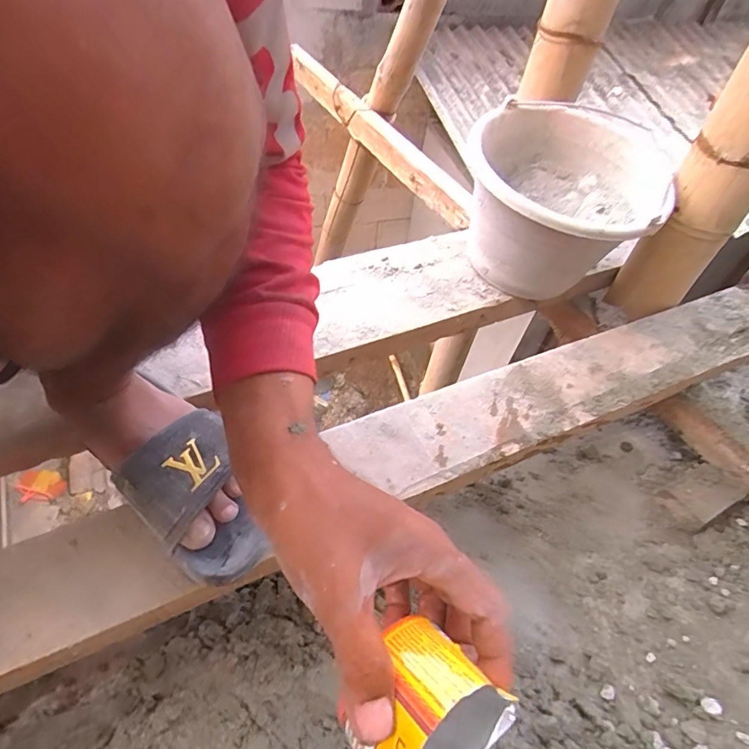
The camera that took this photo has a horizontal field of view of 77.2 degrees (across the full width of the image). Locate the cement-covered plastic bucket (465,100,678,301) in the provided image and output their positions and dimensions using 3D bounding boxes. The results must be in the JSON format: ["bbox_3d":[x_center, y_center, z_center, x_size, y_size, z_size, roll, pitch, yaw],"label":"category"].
[{"bbox_3d":[0.223,-0.198,0.602,0.222,0.189,0.219,2,51,-3],"label":"cement-covered plastic bucket"}]

